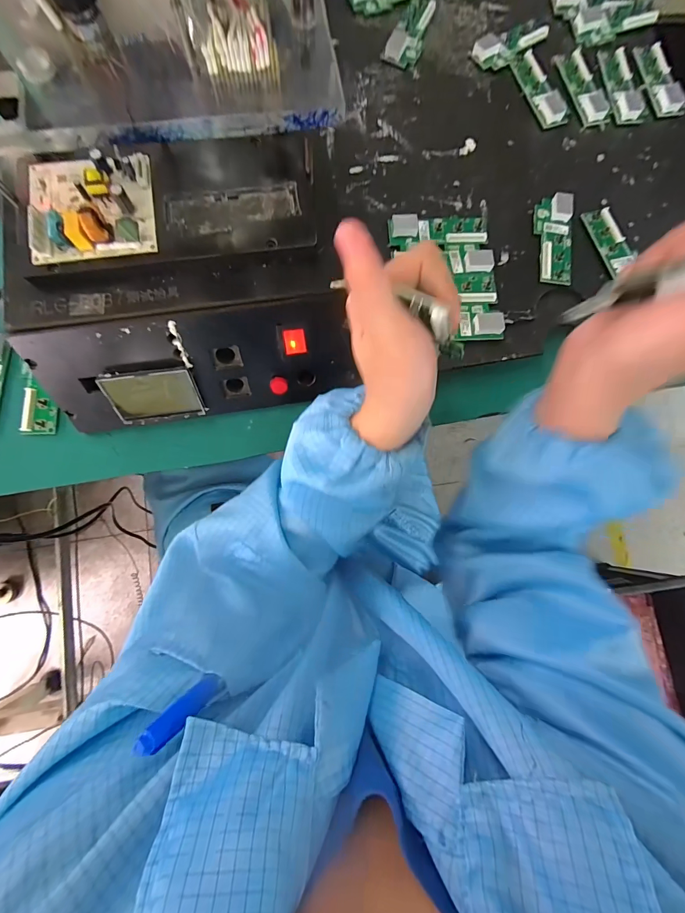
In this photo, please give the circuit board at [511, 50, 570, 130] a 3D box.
[{"bbox_3d":[0.225,-0.423,0.402,0.032,0.012,0.099,-19,83,-5],"label":"circuit board"}]

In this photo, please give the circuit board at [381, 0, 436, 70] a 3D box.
[{"bbox_3d":[0.081,-0.496,0.406,0.039,0.012,0.102,22,82,1],"label":"circuit board"}]

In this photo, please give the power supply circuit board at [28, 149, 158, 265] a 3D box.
[{"bbox_3d":[-0.190,-0.191,0.258,0.088,0.026,0.083,-8,82,-4],"label":"power supply circuit board"}]

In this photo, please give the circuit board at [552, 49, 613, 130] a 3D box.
[{"bbox_3d":[0.278,-0.430,0.406,0.042,0.013,0.104,-16,83,-5],"label":"circuit board"}]

